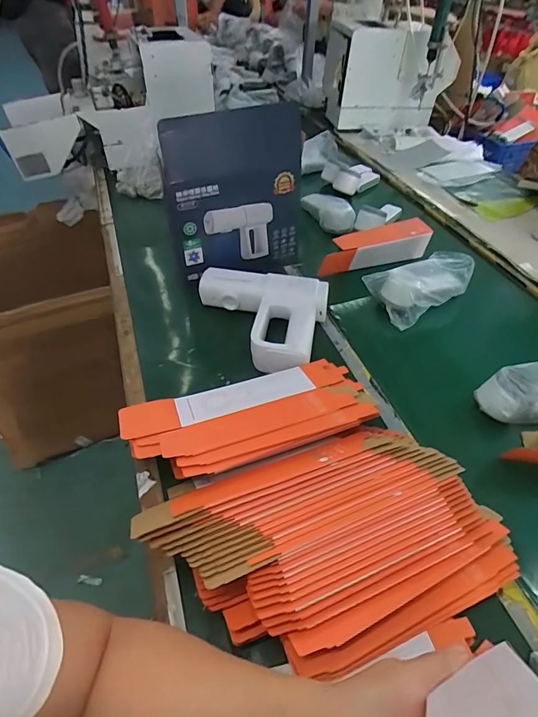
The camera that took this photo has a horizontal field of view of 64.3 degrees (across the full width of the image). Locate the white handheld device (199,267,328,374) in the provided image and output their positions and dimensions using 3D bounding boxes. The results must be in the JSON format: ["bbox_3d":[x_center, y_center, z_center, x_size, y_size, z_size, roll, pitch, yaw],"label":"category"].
[{"bbox_3d":[-0.025,-0.066,0.676,0.215,0.052,0.179,11,47,9],"label":"white handheld device"}]

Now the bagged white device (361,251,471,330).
[{"bbox_3d":[0.270,-0.134,0.771,0.182,0.075,0.095,-28,53,-25],"label":"bagged white device"}]

